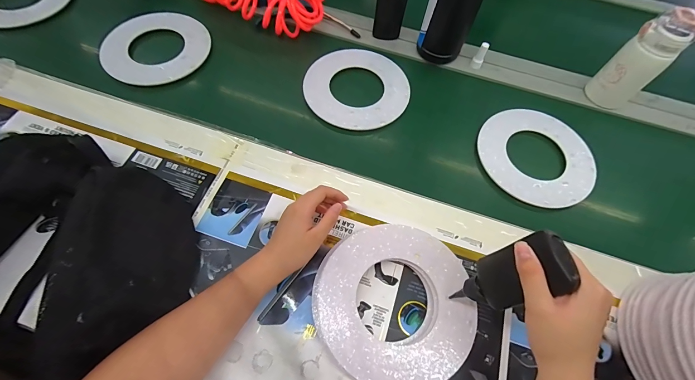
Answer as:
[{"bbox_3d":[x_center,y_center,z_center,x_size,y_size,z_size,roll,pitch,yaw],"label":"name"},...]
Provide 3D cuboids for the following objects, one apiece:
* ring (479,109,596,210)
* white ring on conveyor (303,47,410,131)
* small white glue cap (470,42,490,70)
[{"bbox_3d":[0.322,-0.060,0.536,0.189,0.013,0.184,1,63,-3],"label":"ring"},{"bbox_3d":[0.019,-0.191,0.583,0.188,0.010,0.192,2,67,-5],"label":"white ring on conveyor"},{"bbox_3d":[0.258,-0.259,0.604,0.022,0.044,0.027,25,65,9],"label":"small white glue cap"}]

